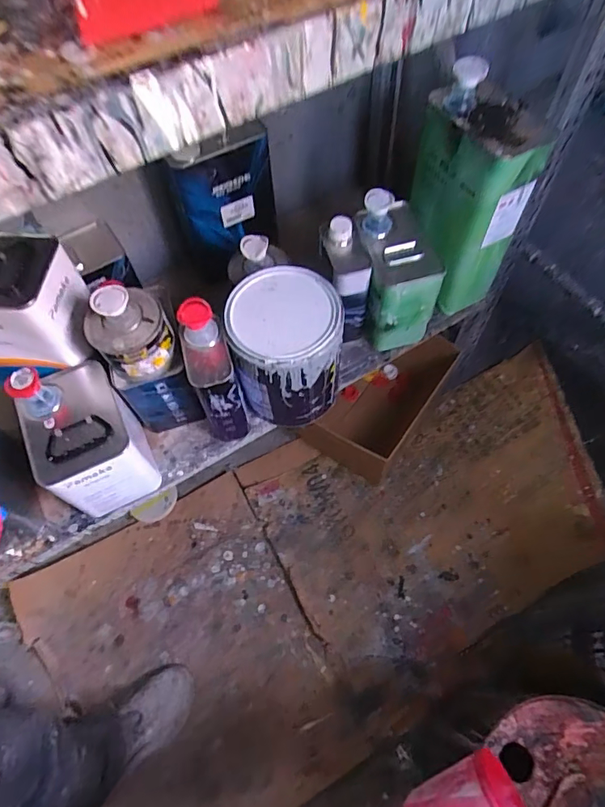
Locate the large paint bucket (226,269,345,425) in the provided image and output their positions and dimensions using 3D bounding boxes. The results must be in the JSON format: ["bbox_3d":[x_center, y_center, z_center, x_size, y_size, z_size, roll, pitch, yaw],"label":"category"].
[{"bbox_3d":[-0.019,-0.079,0.708,0.148,0.194,0.149,-1,63,3],"label":"large paint bucket"}]

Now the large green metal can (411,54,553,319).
[{"bbox_3d":[0.247,-0.305,0.730,0.119,0.330,0.144,-19,63,-6],"label":"large green metal can"}]

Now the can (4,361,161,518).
[{"bbox_3d":[-0.306,0.045,0.673,0.122,0.185,0.167,-27,64,-10],"label":"can"}]

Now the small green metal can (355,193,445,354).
[{"bbox_3d":[0.148,-0.218,0.775,0.107,0.205,0.162,-12,63,-3],"label":"small green metal can"}]

